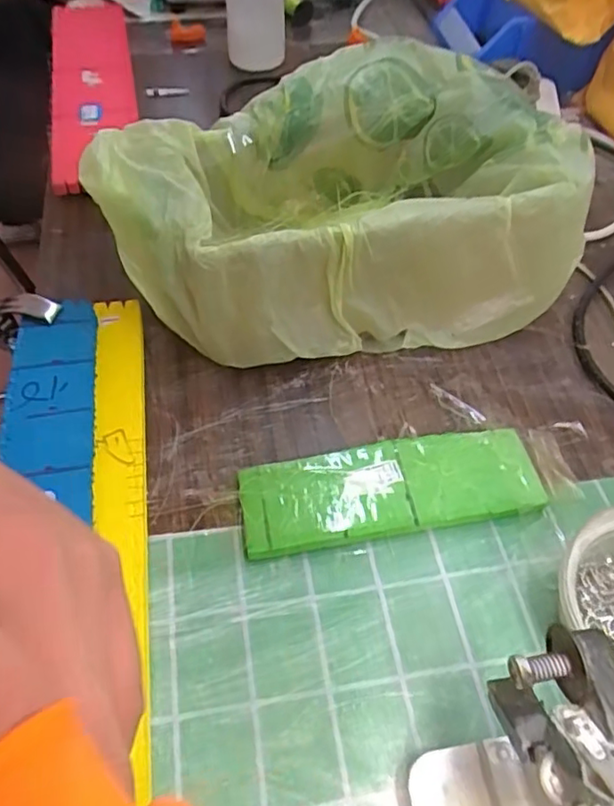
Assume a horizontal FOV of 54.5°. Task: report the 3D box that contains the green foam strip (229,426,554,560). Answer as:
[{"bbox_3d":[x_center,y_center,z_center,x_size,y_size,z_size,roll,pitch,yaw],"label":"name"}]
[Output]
[{"bbox_3d":[0.052,0.052,0.363,0.181,0.015,0.058,-8,55,-8],"label":"green foam strip"}]

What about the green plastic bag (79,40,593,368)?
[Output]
[{"bbox_3d":[0.014,-0.141,0.432,0.311,0.123,0.197,-10,55,-10],"label":"green plastic bag"}]

